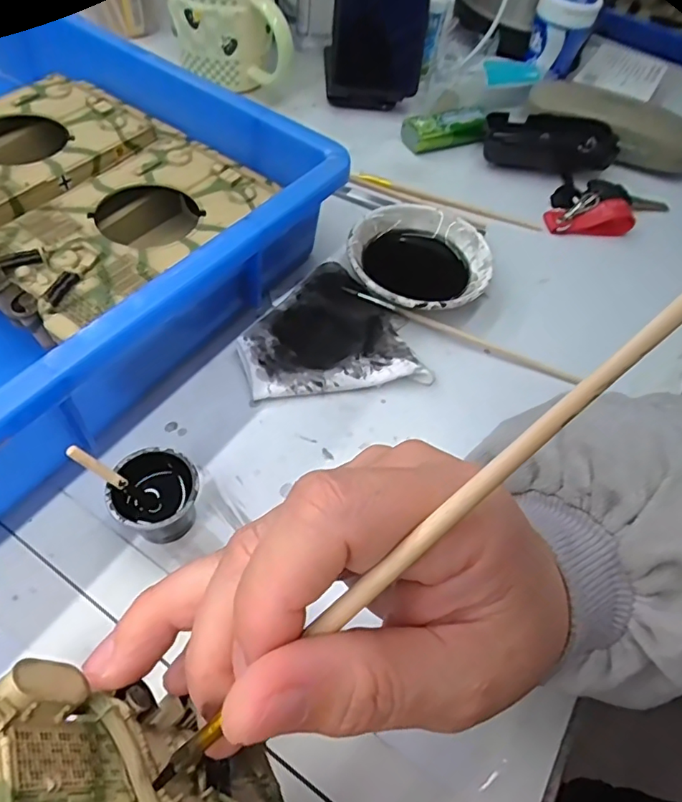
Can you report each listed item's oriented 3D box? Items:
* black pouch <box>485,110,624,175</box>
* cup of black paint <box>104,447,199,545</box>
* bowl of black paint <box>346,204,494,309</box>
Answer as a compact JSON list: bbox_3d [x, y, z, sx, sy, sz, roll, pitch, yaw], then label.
[{"bbox_3d":[0.174,-0.221,0.439,0.095,0.025,0.051,5,55,-2],"label":"black pouch"},{"bbox_3d":[-0.082,0.047,0.239,0.036,0.036,0.036,4,55,-6],"label":"cup of black paint"},{"bbox_3d":[0.051,-0.093,0.349,0.091,0.025,0.093,4,55,-6],"label":"bowl of black paint"}]

